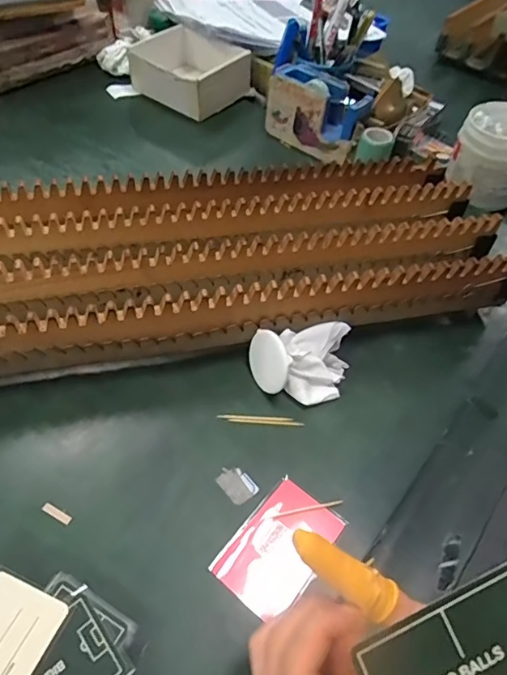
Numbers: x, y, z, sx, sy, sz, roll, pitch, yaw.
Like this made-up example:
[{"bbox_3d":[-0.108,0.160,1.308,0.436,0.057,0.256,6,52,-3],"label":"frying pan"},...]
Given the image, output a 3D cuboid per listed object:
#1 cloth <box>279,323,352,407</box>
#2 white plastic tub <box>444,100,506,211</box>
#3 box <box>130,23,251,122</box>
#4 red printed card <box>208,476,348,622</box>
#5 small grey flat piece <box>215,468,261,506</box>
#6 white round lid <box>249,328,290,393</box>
[{"bbox_3d":[0.057,0.022,0.422,0.062,0.034,0.060,-7,52,-12],"label":"cloth"},{"bbox_3d":[0.313,-0.240,0.636,0.096,0.098,0.092,3,51,-4],"label":"white plastic tub"},{"bbox_3d":[-0.093,-0.392,0.722,0.141,0.066,0.135,30,54,17],"label":"box"},{"bbox_3d":[0.019,0.145,0.339,0.056,0.004,0.087,35,55,21],"label":"red printed card"},{"bbox_3d":[-0.012,0.109,0.365,0.022,0.004,0.029,-33,62,-29],"label":"small grey flat piece"},{"bbox_3d":[0.013,0.019,0.409,0.005,0.050,0.051,-8,53,-34],"label":"white round lid"}]

